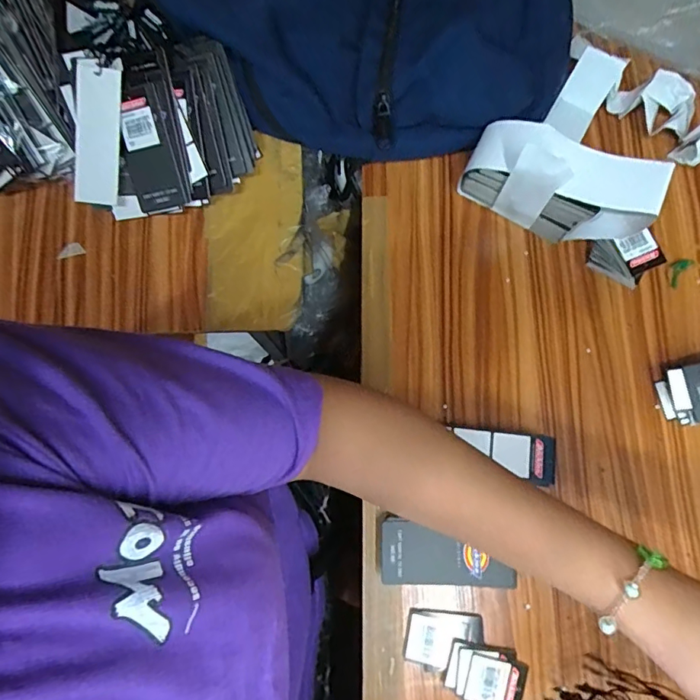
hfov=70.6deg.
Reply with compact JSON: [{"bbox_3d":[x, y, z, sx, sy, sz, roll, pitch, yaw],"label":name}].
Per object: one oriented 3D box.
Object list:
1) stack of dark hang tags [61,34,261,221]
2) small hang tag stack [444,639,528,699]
[{"bbox_3d":[-0.178,-0.206,0.474,0.162,0.074,0.132,-12,78,-1],"label":"stack of dark hang tags"},{"bbox_3d":[0.112,0.266,0.405,0.065,0.007,0.044,13,79,4],"label":"small hang tag stack"}]

